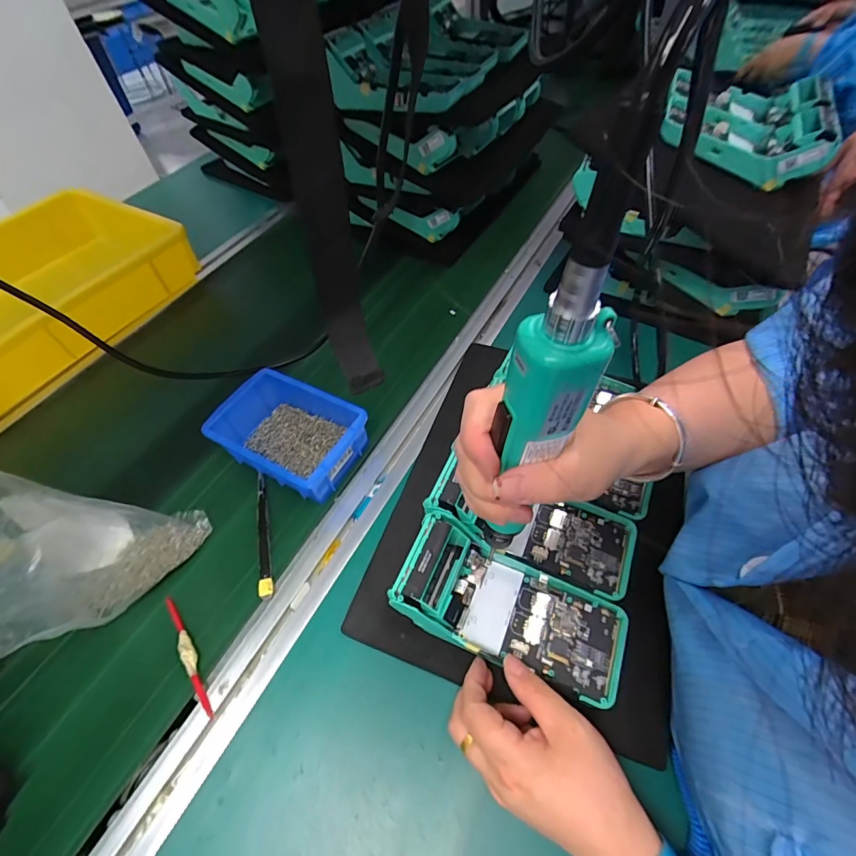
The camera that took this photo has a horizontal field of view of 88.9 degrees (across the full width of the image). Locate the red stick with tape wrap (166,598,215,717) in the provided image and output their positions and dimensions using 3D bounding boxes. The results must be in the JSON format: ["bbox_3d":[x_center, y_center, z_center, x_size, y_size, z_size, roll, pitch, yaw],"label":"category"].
[{"bbox_3d":[-0.197,0.184,0.360,0.010,0.015,0.110,-33,58,-18],"label":"red stick with tape wrap"}]

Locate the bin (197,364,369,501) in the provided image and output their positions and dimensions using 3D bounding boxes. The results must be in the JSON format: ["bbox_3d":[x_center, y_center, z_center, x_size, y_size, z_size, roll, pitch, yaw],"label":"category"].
[{"bbox_3d":[-0.142,0.006,0.453,0.151,0.054,0.100,23,59,19],"label":"bin"}]

